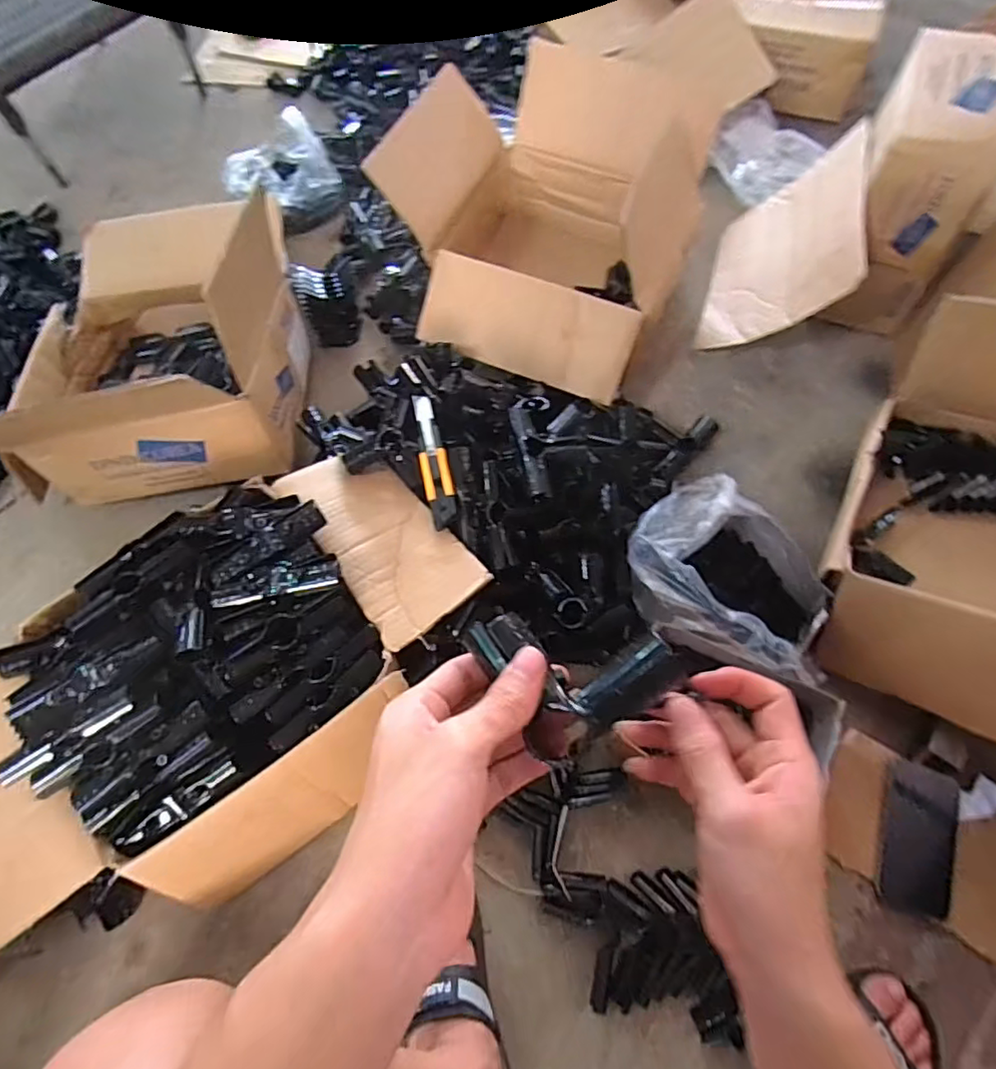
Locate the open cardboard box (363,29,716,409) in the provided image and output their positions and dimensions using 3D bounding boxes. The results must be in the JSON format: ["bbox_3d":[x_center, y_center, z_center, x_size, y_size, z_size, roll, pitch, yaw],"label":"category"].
[{"bbox_3d":[0.063,-0.433,0.921,0.405,0.283,0.400,22,67,12],"label":"open cardboard box"}]

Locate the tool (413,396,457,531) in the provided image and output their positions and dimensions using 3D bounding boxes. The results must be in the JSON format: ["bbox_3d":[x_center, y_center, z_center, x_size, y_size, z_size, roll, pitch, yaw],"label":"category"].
[{"bbox_3d":[-0.080,-0.095,0.738,0.033,0.016,0.195,-12,64,-4],"label":"tool"}]

